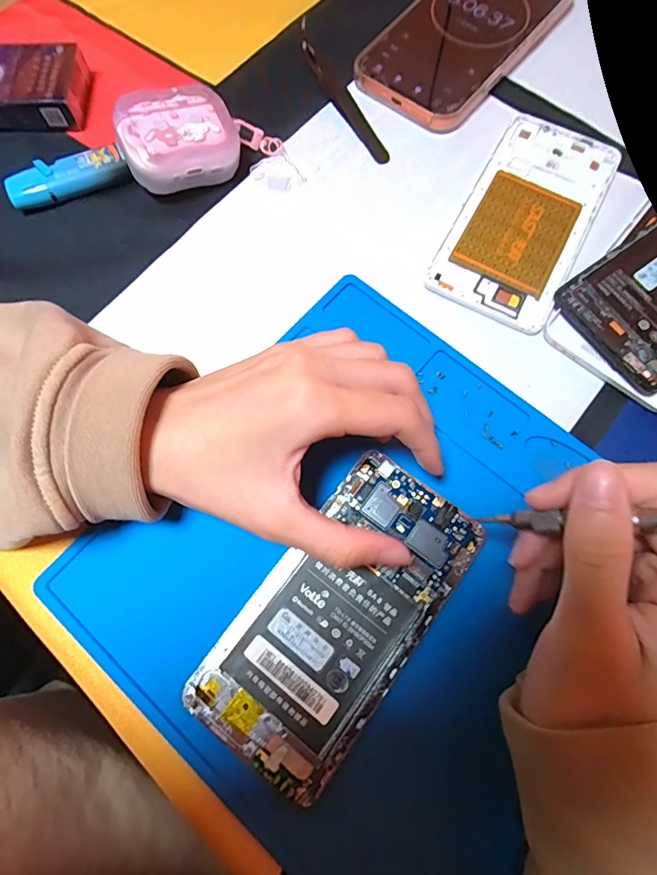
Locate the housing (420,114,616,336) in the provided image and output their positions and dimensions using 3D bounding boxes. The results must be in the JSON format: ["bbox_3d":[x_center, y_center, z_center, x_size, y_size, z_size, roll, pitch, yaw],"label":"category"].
[{"bbox_3d":[0.119,-0.132,0.276,0.071,0.004,0.145,27,75,8],"label":"housing"}]

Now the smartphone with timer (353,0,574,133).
[{"bbox_3d":[0.094,-0.275,0.315,0.082,0.015,0.160,38,77,11],"label":"smartphone with timer"}]

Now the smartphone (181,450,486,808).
[{"bbox_3d":[0.006,0.079,0.210,0.070,0.005,0.139,38,78,11],"label":"smartphone"}]

